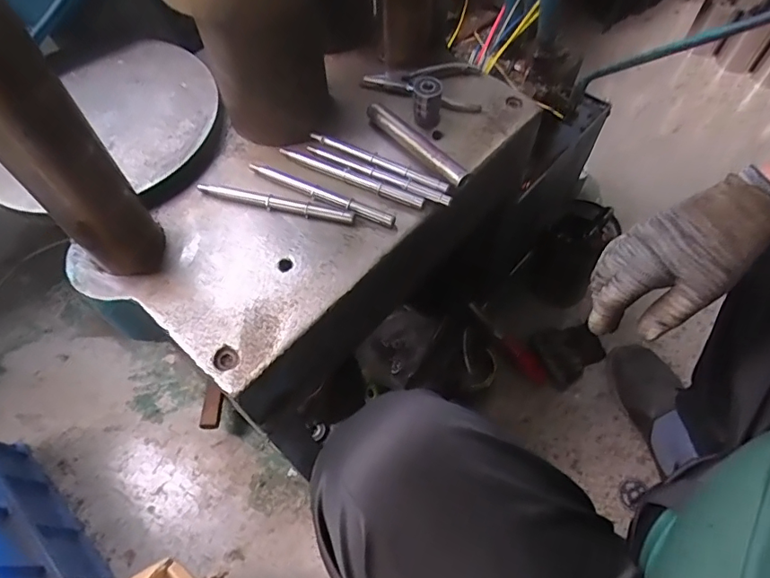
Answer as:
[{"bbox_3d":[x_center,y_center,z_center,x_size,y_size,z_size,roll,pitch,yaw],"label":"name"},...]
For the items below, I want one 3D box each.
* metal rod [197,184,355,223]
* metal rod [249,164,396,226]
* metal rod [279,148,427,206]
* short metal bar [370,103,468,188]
[{"bbox_3d":[-0.110,-0.086,0.503,0.163,0.007,0.012,12,61,8],"label":"metal rod"},{"bbox_3d":[-0.066,-0.097,0.507,0.163,0.009,0.015,25,64,15],"label":"metal rod"},{"bbox_3d":[-0.035,-0.115,0.517,0.159,0.009,0.010,23,63,13],"label":"metal rod"},{"bbox_3d":[0.032,-0.153,0.530,0.020,0.014,0.142,-37,66,-18],"label":"short metal bar"}]

